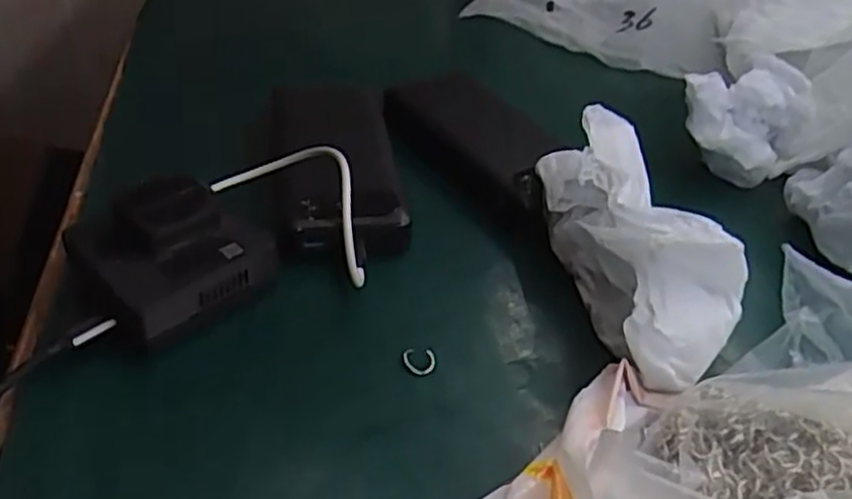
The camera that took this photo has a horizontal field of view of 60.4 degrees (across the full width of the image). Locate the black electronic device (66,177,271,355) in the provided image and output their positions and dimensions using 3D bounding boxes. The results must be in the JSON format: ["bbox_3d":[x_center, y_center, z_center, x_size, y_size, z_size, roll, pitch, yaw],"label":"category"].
[{"bbox_3d":[-0.123,0.001,0.357,0.083,0.046,0.068,-27,50,-33],"label":"black electronic device"}]

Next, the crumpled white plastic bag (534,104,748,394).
[{"bbox_3d":[0.106,-0.004,0.377,0.069,0.076,0.147,-9,42,-17],"label":"crumpled white plastic bag"}]

